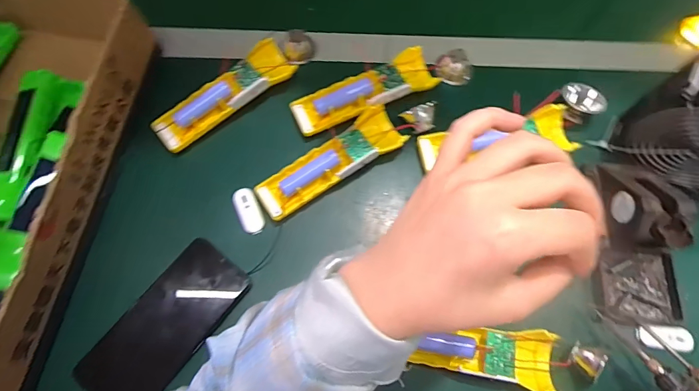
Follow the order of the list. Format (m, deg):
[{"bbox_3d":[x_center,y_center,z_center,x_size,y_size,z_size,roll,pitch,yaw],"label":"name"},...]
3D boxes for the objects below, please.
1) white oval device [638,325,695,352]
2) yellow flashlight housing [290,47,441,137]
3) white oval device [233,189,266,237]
[{"bbox_3d":[0.301,0.135,0.382,0.045,0.007,0.021,2,69,12],"label":"white oval device"},{"bbox_3d":[0.019,-0.115,0.444,0.162,0.024,0.045,-23,72,-10],"label":"yellow flashlight housing"},{"bbox_3d":[-0.103,0.016,0.414,0.024,0.016,0.048,-22,72,-10],"label":"white oval device"}]

